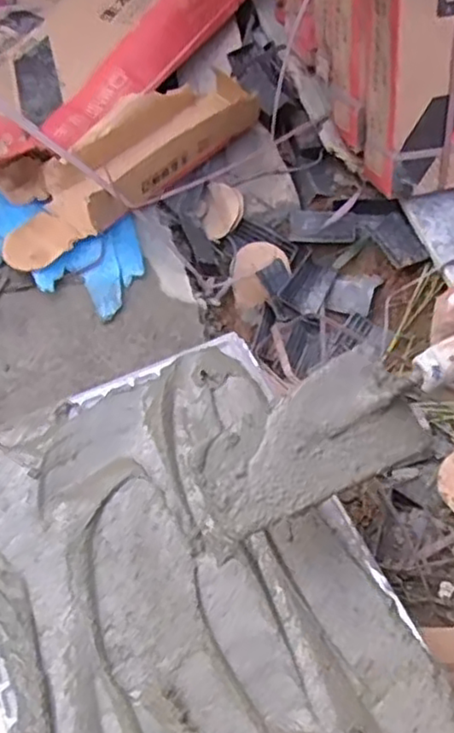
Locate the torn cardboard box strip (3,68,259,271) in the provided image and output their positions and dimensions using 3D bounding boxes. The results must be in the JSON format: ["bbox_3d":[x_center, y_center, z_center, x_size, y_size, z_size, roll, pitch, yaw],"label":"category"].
[{"bbox_3d":[-0.130,-0.264,0.898,0.391,0.085,0.150,-39,61,-15],"label":"torn cardboard box strip"}]

